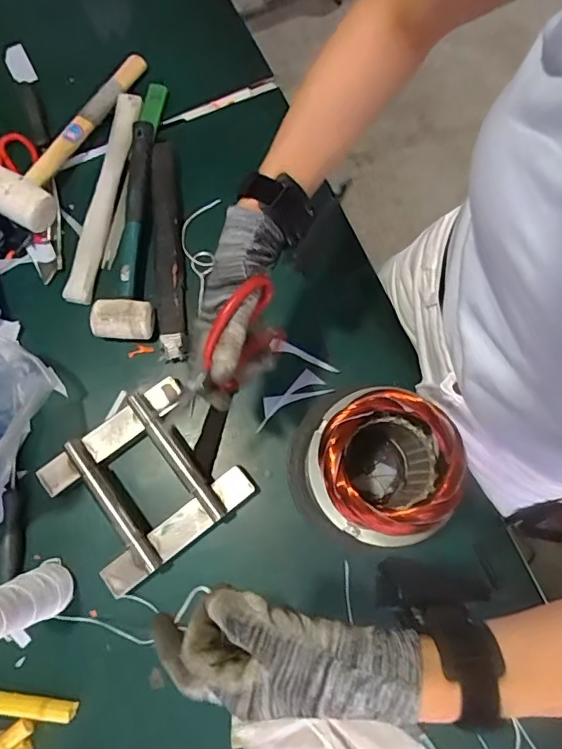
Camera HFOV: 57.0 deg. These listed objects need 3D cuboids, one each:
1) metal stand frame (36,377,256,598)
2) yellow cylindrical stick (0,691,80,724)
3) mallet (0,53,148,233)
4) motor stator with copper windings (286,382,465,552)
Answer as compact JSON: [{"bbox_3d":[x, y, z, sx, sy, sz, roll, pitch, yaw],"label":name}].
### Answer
[{"bbox_3d":[-0.160,0.126,0.612,0.195,0.041,0.179,-37,80,-7],"label":"metal stand frame"},{"bbox_3d":[-0.280,0.371,0.578,0.103,0.022,0.024,4,78,2],"label":"yellow cylindrical stick"},{"bbox_3d":[-0.288,-0.329,0.691,0.086,0.064,0.295,24,79,6],"label":"mallet"},{"bbox_3d":[0.094,0.101,0.546,0.161,0.164,0.146,-19,78,-3],"label":"motor stator with copper windings"}]

